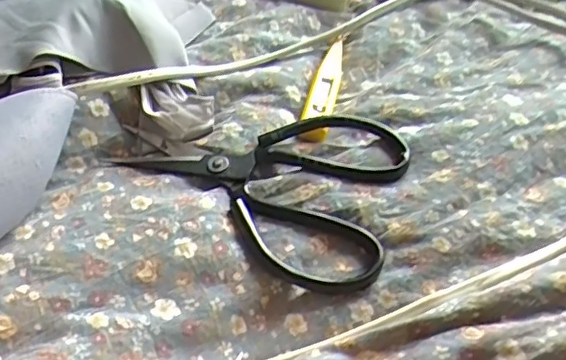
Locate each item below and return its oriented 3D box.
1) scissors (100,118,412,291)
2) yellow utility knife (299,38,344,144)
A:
[{"bbox_3d":[0.002,-0.008,0.359,0.161,0.018,0.116,32,51,23],"label":"scissors"},{"bbox_3d":[0.030,-0.068,0.417,0.019,0.005,0.113,12,47,6],"label":"yellow utility knife"}]

